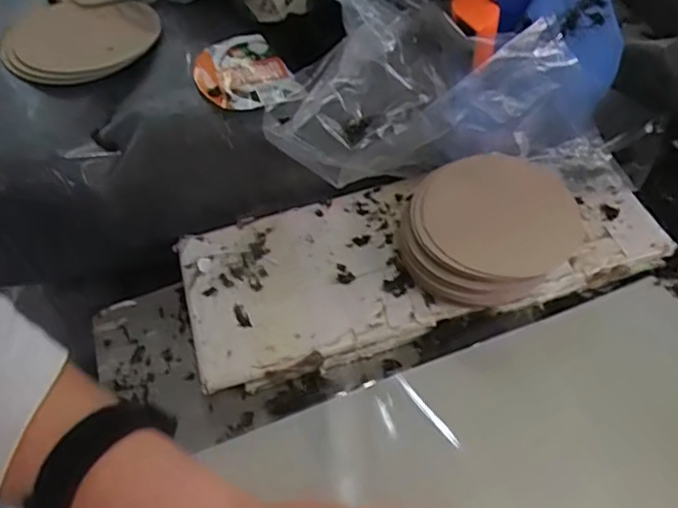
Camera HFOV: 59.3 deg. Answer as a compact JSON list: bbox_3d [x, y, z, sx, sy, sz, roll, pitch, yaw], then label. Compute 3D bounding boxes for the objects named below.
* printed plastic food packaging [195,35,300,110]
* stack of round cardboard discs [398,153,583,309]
[{"bbox_3d":[-0.098,-0.180,0.593,0.084,0.017,0.122,-21,53,-11],"label":"printed plastic food packaging"},{"bbox_3d":[0.136,-0.025,0.547,0.125,0.060,0.154,35,63,28],"label":"stack of round cardboard discs"}]

